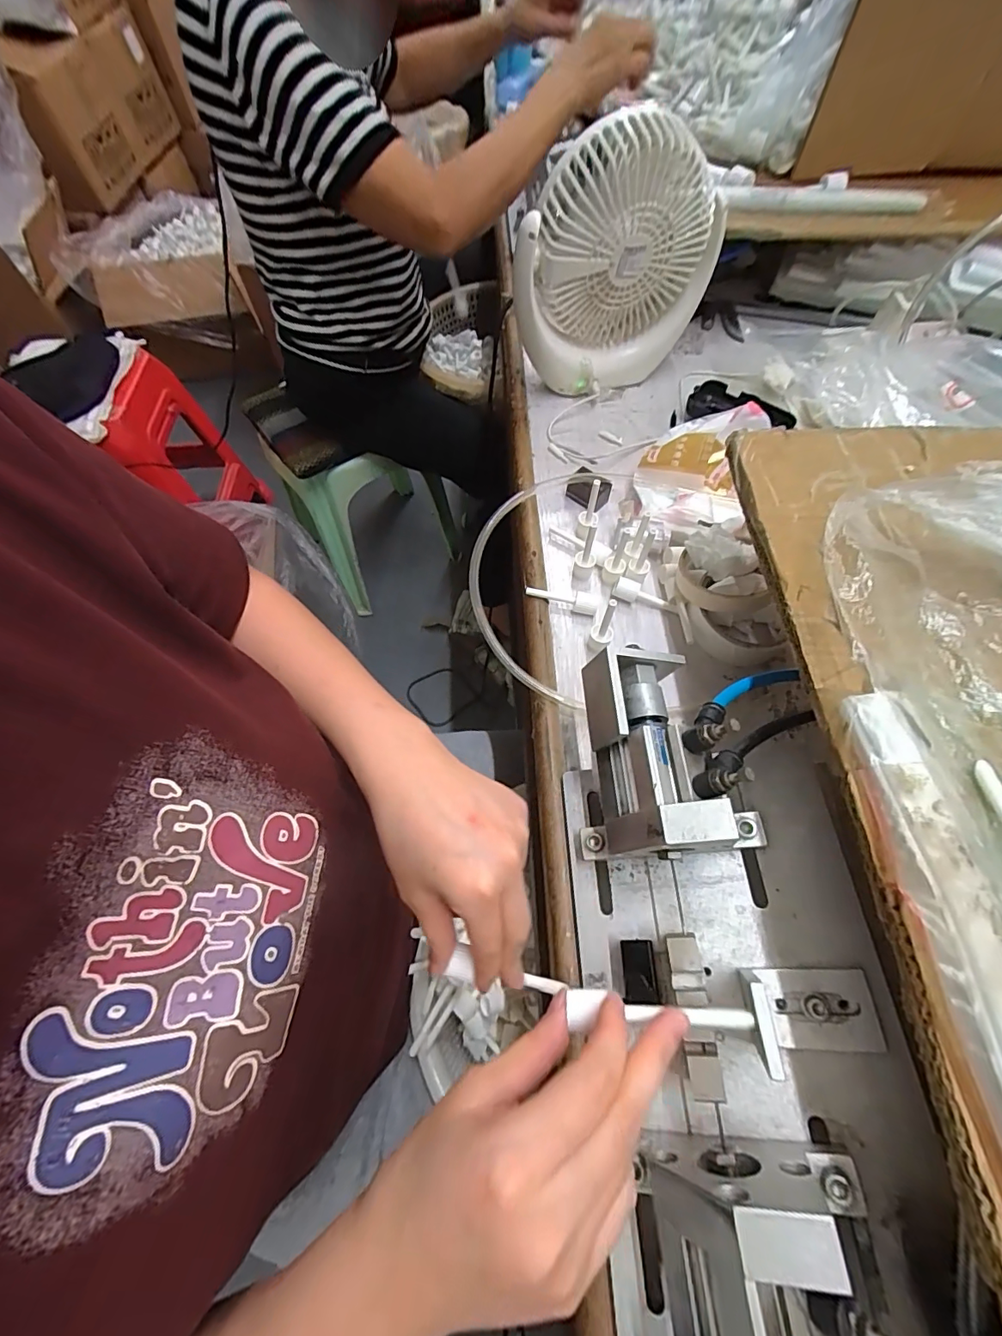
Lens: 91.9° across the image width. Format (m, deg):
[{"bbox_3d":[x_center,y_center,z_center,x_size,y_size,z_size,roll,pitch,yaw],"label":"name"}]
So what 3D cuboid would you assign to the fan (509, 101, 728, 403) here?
[{"bbox_3d":[0.112,-0.393,0.486,0.195,0.208,0.071,-14,64,-6],"label":"fan"}]

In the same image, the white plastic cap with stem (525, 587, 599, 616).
[{"bbox_3d":[0.055,-0.063,0.433,0.064,0.013,0.014,17,65,10],"label":"white plastic cap with stem"}]

